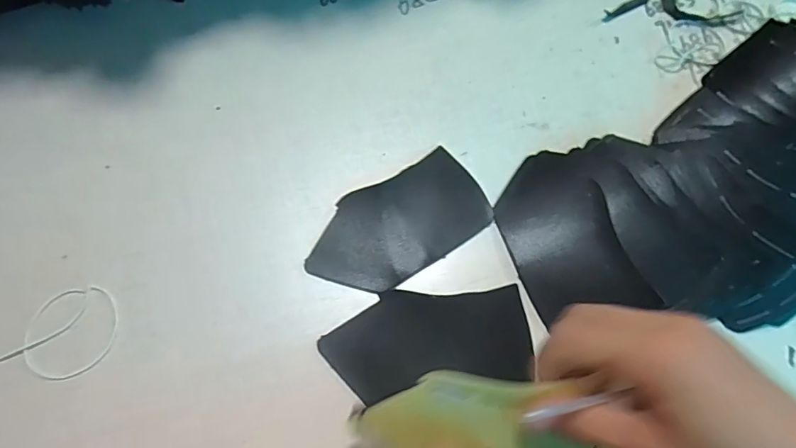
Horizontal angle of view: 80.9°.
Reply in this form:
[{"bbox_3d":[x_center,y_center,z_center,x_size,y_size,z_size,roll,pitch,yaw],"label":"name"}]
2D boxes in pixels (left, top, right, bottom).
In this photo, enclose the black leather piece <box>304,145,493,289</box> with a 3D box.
[{"bbox_3d":[0.001,0.000,0.329,0.127,0.004,0.071,-31,71,-14],"label":"black leather piece"}]

